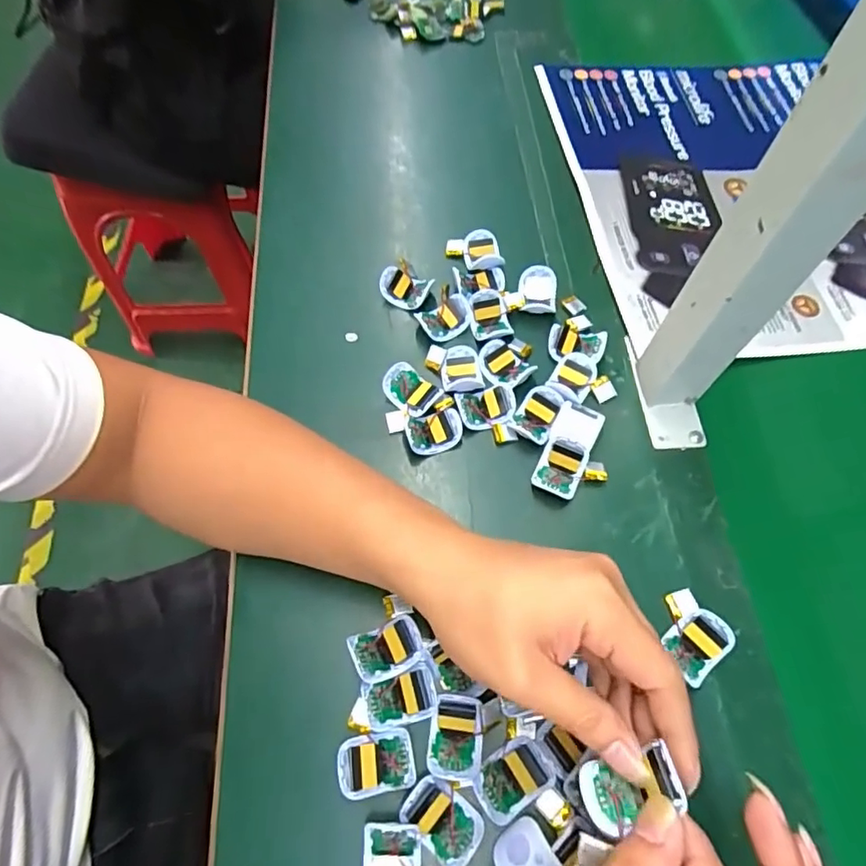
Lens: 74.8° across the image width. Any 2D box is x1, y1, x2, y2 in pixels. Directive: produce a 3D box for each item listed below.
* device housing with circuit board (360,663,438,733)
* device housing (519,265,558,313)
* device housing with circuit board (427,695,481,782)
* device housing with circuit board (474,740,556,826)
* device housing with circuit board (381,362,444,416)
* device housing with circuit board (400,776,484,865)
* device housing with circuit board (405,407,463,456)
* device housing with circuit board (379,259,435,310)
[{"bbox_3d":[-0.019,0.155,0.330,0.041,0.007,0.027,-16,65,-7],"label":"device housing with circuit board"},{"bbox_3d":[0.085,-0.115,0.459,0.029,0.014,0.039,5,64,3],"label":"device housing"},{"bbox_3d":[0.013,0.172,0.320,0.028,0.006,0.041,5,64,3],"label":"device housing with circuit board"},{"bbox_3d":[0.045,0.192,0.310,0.042,0.009,0.029,-27,66,-12],"label":"device housing with circuit board"},{"bbox_3d":[-0.016,-0.032,0.420,0.028,0.010,0.042,-40,70,-17],"label":"device housing with circuit board"},{"bbox_3d":[0.005,0.208,0.304,0.042,0.008,0.031,36,70,17],"label":"device housing with circuit board"},{"bbox_3d":[0.001,-0.001,0.410,0.040,0.018,0.030,-11,64,-4],"label":"device housing with circuit board"},{"bbox_3d":[-0.023,-0.120,0.468,0.042,0.022,0.031,38,70,18],"label":"device housing with circuit board"}]

